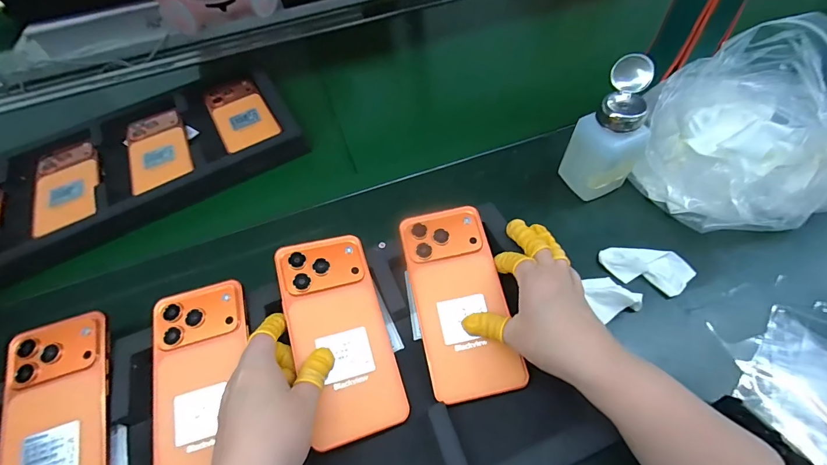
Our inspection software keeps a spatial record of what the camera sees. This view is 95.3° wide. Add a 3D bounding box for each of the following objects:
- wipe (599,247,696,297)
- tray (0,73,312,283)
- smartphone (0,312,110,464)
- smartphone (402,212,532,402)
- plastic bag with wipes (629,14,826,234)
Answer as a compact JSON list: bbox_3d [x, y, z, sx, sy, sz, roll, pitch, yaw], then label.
[{"bbox_3d":[0.217,0.030,0.351,0.076,0.013,0.039,18,54,17],"label":"wipe"},{"bbox_3d":[-0.378,-0.075,0.477,0.454,0.031,0.223,-27,55,-18],"label":"tray"},{"bbox_3d":[-0.279,0.149,0.293,0.076,0.007,0.163,-14,69,-7],"label":"smartphone"},{"bbox_3d":[0.039,0.054,0.324,0.076,0.008,0.160,-8,66,-4],"label":"smartphone"},{"bbox_3d":[0.295,-0.083,0.342,0.104,0.149,0.169,-21,53,-14],"label":"plastic bag with wipes"}]

